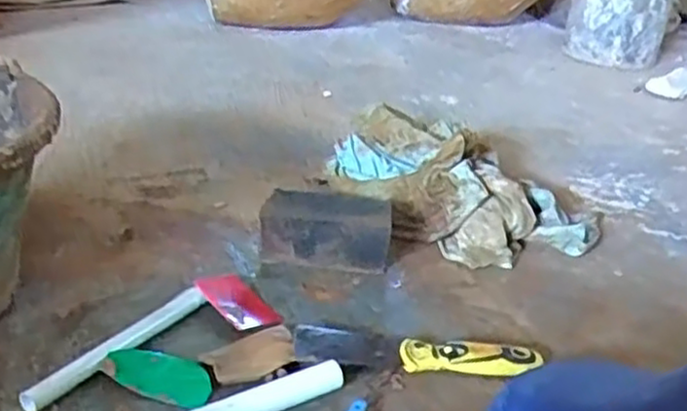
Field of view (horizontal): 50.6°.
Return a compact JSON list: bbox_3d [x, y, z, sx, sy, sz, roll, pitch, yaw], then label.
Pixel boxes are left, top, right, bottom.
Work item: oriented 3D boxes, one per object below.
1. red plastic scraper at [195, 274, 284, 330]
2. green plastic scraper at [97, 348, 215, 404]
[{"bbox_3d":[-0.092,0.081,0.620,0.052,0.007,0.081,2,24,-41],"label":"red plastic scraper"},{"bbox_3d":[-0.134,0.123,0.543,0.079,0.012,0.044,18,29,7],"label":"green plastic scraper"}]

